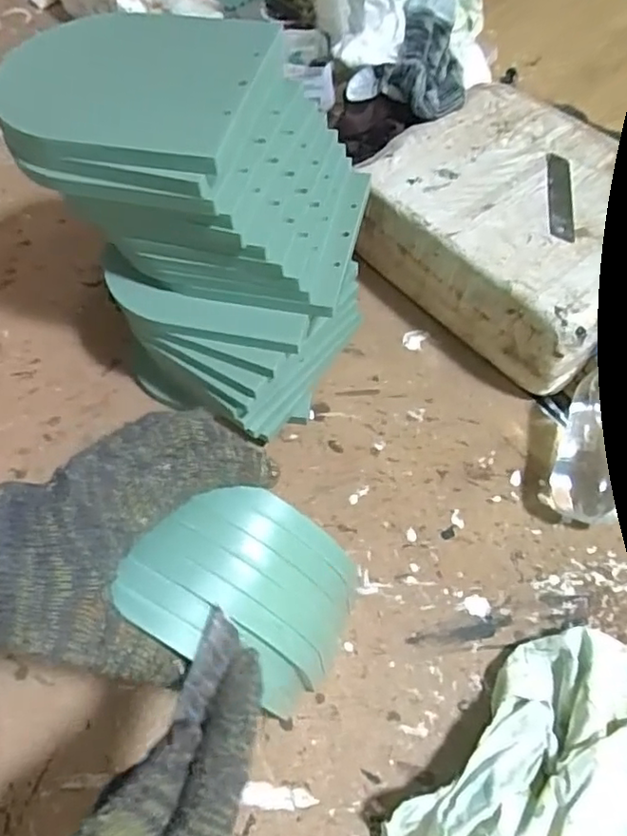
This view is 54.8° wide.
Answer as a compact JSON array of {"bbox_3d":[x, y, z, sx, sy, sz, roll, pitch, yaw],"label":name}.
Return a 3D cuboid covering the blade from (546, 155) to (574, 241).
[{"bbox_3d":[0.202,-0.180,0.492,0.020,0.005,0.094,5,63,9],"label":"blade"}]

